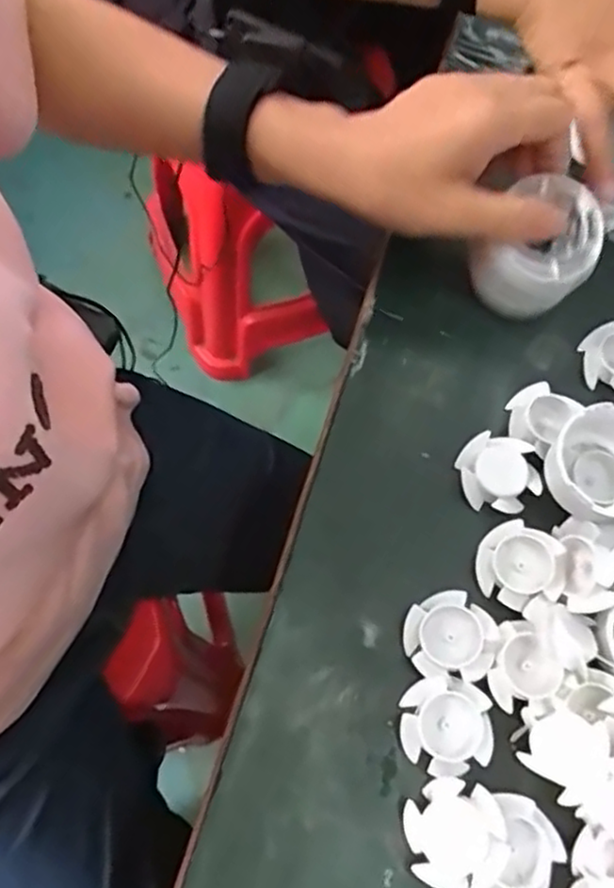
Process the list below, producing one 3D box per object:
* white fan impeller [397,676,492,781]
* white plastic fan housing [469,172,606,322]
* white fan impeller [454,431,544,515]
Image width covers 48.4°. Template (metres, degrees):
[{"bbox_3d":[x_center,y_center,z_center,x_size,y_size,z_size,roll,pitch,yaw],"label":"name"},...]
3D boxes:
[{"bbox_3d":[0.061,0.124,0.300,0.038,0.014,0.039,1,69,-2],"label":"white fan impeller"},{"bbox_3d":[0.121,-0.103,0.363,0.056,0.055,0.054,1,69,-2],"label":"white plastic fan housing"},{"bbox_3d":[0.098,0.015,0.344,0.038,0.011,0.041,1,69,-2],"label":"white fan impeller"}]

